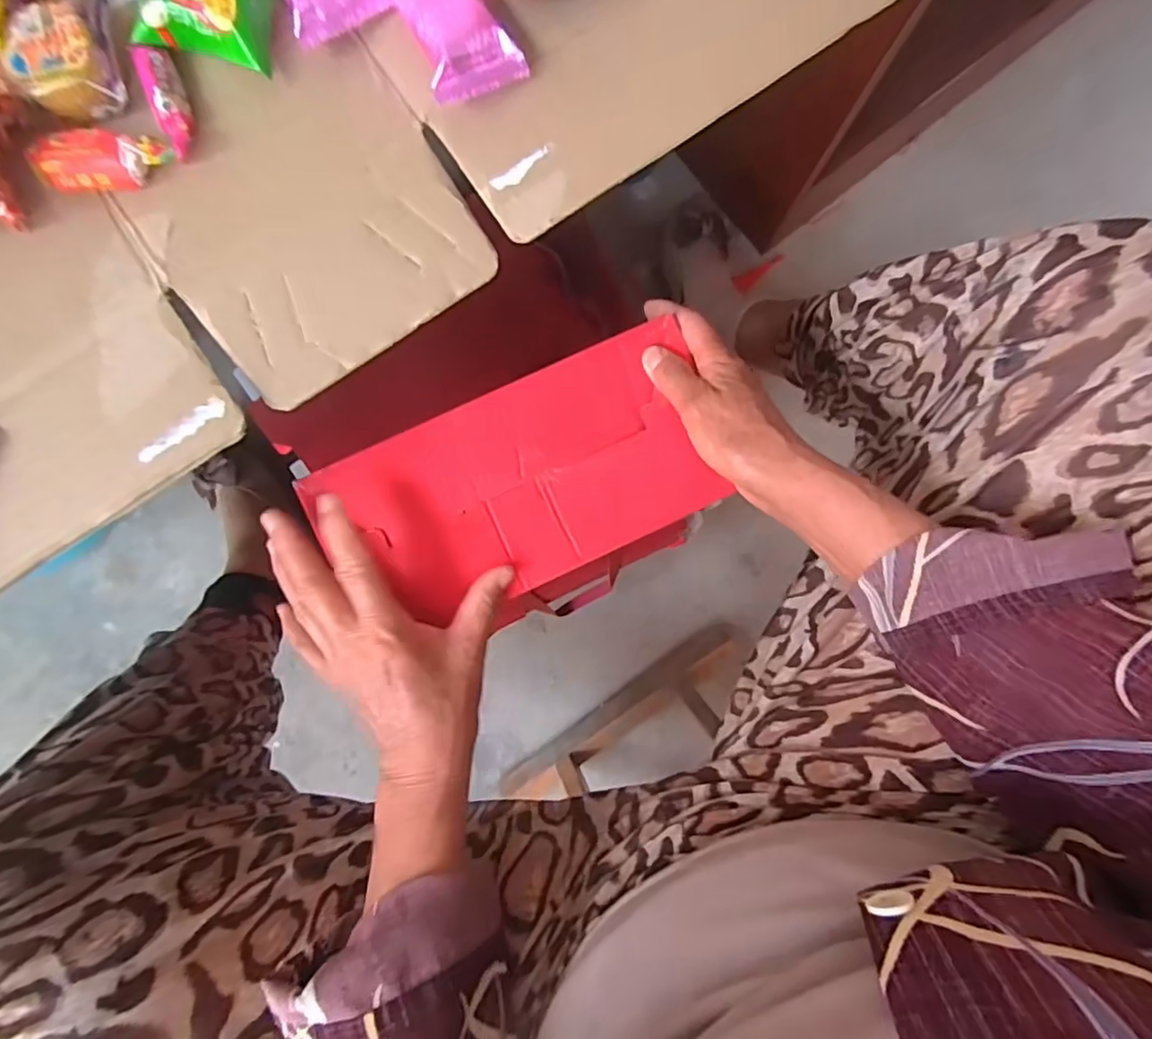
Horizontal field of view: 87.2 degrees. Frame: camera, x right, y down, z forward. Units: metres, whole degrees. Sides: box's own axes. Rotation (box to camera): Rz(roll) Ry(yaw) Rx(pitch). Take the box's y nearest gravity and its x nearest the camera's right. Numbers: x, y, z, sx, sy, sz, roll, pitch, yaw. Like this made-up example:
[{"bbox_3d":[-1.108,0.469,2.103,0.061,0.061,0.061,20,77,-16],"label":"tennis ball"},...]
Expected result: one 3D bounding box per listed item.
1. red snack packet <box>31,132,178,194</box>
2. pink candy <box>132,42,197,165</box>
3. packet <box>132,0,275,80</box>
[{"bbox_3d":[-0.213,-0.161,0.271,0.057,0.015,0.022,-4,85,0],"label":"red snack packet"},{"bbox_3d":[-0.185,-0.190,0.275,0.014,0.011,0.050,-19,85,-1],"label":"pink candy"},{"bbox_3d":[-0.167,-0.229,0.269,0.056,0.020,0.041,8,85,1],"label":"packet"}]

